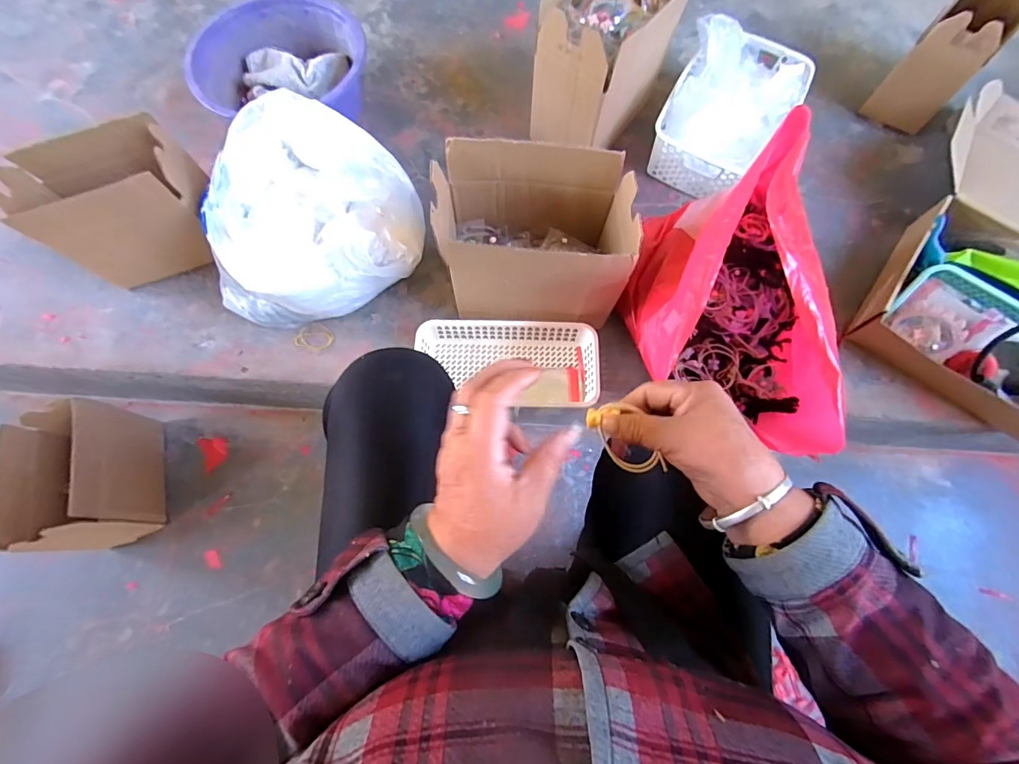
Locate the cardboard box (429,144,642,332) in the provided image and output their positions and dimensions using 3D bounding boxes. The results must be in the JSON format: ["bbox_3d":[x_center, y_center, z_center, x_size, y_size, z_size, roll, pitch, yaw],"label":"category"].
[{"bbox_3d":[0.030,-0.186,0.595,0.240,0.180,0.155,4,72,0],"label":"cardboard box"}]

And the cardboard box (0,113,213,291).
[{"bbox_3d":[-0.545,-0.248,0.641,0.208,0.190,0.122,-21,74,-8],"label":"cardboard box"}]

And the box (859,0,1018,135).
[{"bbox_3d":[0.776,-0.583,0.771,0.104,0.176,0.216,41,76,11],"label":"box"}]

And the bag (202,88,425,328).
[{"bbox_3d":[-0.295,-0.233,0.647,0.310,0.183,0.245,-13,73,-5],"label":"bag"}]

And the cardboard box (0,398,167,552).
[{"bbox_3d":[-0.662,0.158,0.709,0.114,0.199,0.202,-15,73,-6],"label":"cardboard box"}]

